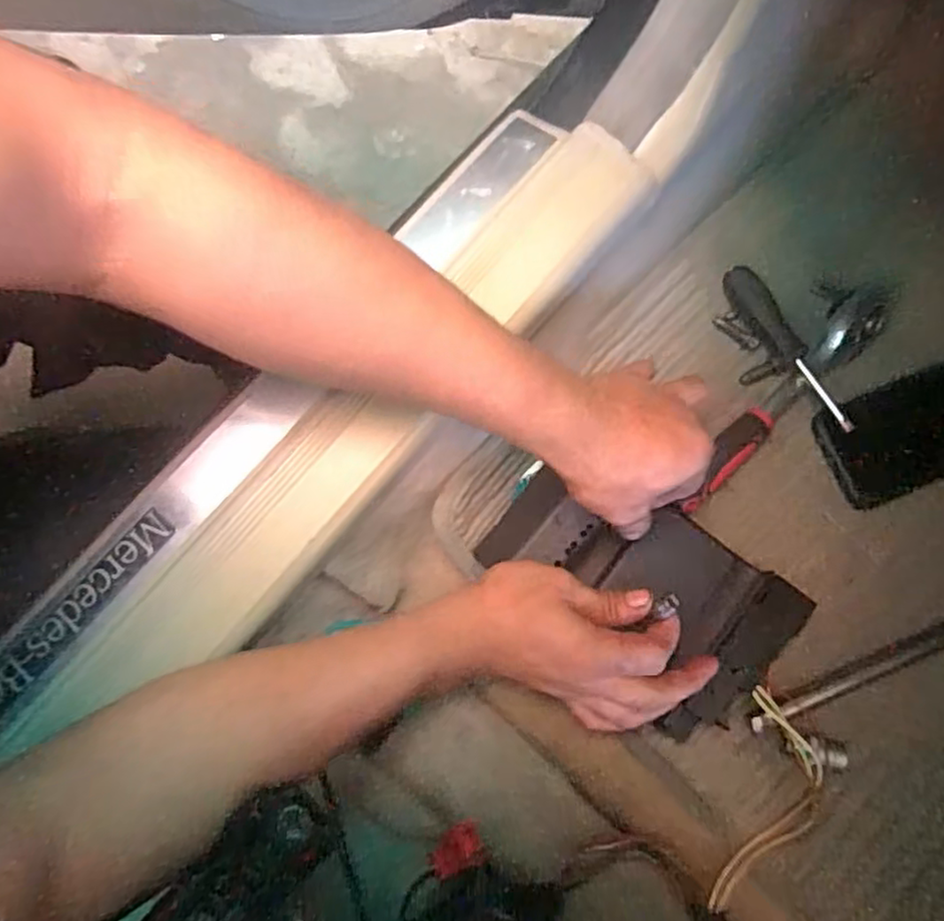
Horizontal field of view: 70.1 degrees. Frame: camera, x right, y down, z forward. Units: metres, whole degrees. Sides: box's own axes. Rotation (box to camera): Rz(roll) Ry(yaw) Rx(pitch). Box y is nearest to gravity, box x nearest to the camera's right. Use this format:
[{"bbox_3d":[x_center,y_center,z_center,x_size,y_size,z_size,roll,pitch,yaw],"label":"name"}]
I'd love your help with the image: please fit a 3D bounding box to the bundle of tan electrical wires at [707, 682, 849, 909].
[{"bbox_3d":[0.205,0.229,0.442,0.070,0.023,0.139,14,81,4],"label":"bundle of tan electrical wires"}]

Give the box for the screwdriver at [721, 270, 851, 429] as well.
[{"bbox_3d":[0.239,-0.085,0.512,0.024,0.031,0.144,-27,81,-3],"label":"screwdriver"}]

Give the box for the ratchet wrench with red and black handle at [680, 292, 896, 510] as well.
[{"bbox_3d":[0.234,-0.046,0.501,0.234,0.031,0.033,-43,82,-12],"label":"ratchet wrench with red and black handle"}]

